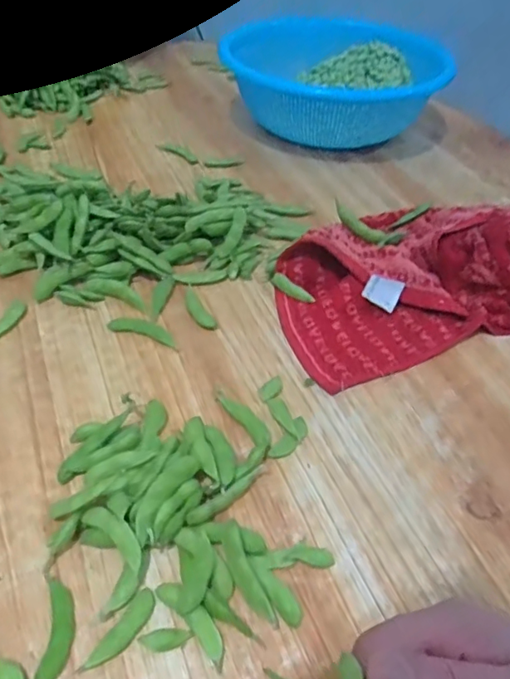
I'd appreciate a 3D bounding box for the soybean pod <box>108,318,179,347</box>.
[{"bbox_3d":[-0.088,-0.009,0.431,0.057,0.005,0.019,15,46,12],"label":"soybean pod"}]

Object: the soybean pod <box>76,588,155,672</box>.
[{"bbox_3d":[-0.069,0.150,0.275,0.013,0.006,0.046,28,50,24],"label":"soybean pod"}]

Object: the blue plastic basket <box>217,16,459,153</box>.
[{"bbox_3d":[0.122,-0.363,0.738,0.263,0.098,0.242,16,46,13],"label":"blue plastic basket"}]

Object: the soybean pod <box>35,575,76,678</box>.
[{"bbox_3d":[-0.102,0.148,0.277,0.016,0.005,0.050,-4,45,-7],"label":"soybean pod"}]

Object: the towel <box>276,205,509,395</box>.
[{"bbox_3d":[0.197,-0.047,0.442,0.349,0.062,0.191,2,44,-1],"label":"towel"}]

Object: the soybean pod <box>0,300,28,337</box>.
[{"bbox_3d":[-0.202,-0.012,0.425,0.017,0.004,0.059,18,47,15],"label":"soybean pod"}]

